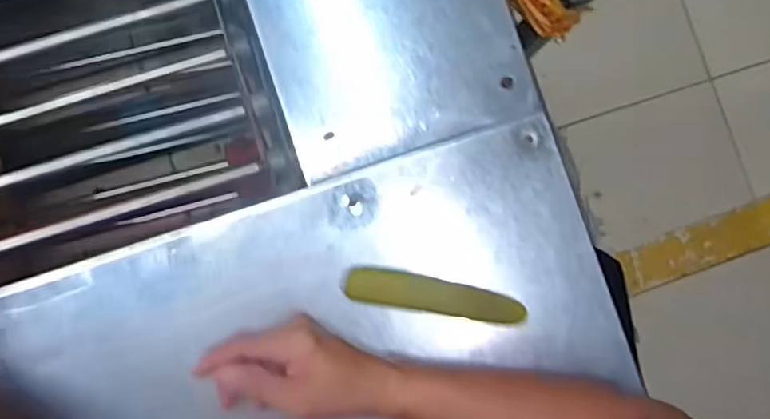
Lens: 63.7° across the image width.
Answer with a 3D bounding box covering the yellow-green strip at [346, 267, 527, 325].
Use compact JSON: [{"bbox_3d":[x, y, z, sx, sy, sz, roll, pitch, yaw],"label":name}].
[{"bbox_3d":[0.045,0.076,0.543,0.155,0.013,0.030,10,86,-3],"label":"yellow-green strip"}]

